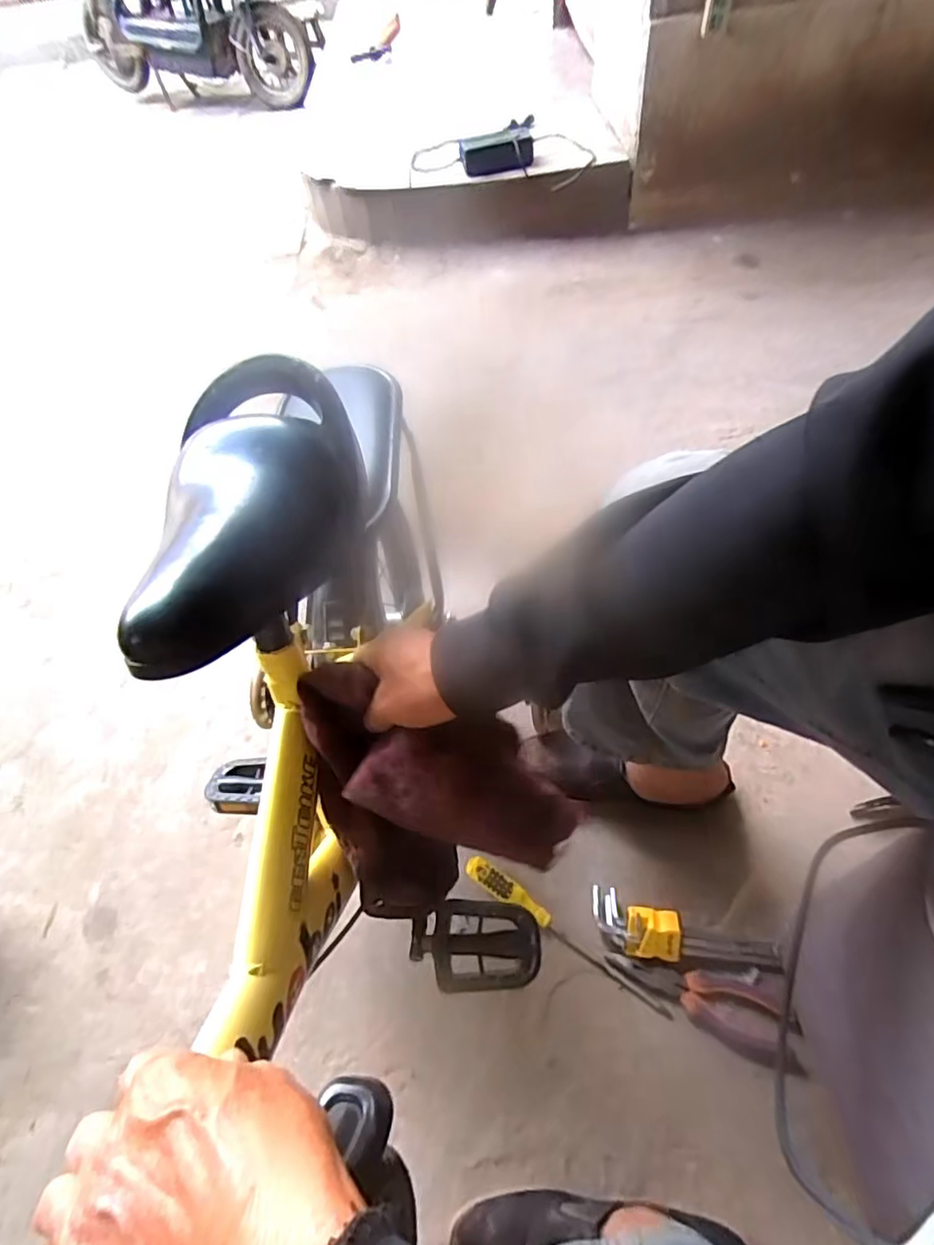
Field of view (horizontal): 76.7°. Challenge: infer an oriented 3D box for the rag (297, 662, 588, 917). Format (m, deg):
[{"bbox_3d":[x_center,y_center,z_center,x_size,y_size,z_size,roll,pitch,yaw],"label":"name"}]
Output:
[{"bbox_3d":[-0.016,0.124,0.450,0.176,0.173,0.127,-9,54,-2],"label":"rag"}]

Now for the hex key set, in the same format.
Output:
[{"bbox_3d":[0.234,0.341,0.638,0.194,0.040,0.059,11,57,14],"label":"hex key set"}]

